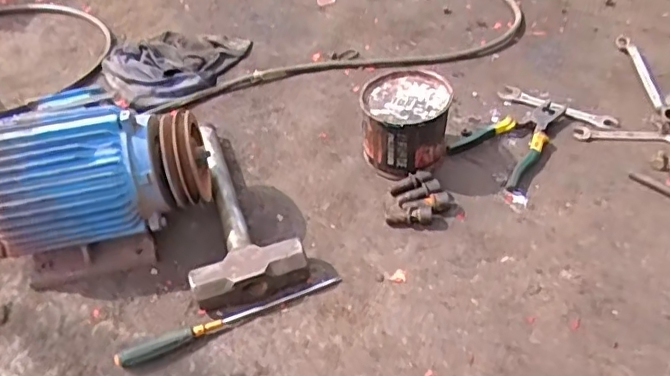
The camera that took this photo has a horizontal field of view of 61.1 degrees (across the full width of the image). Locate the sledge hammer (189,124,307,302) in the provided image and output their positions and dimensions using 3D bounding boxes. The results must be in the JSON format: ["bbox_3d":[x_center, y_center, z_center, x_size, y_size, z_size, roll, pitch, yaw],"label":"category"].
[{"bbox_3d":[-0.143,0.015,0.768,0.135,0.048,0.315,-16,47,-10],"label":"sledge hammer"}]

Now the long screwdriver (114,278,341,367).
[{"bbox_3d":[-0.119,0.149,0.656,0.260,0.019,0.019,-20,48,-14],"label":"long screwdriver"}]

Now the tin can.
[{"bbox_3d":[0.097,-0.091,0.795,0.115,0.102,0.122,-3,46,3],"label":"tin can"}]

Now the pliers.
[{"bbox_3d":[0.246,-0.074,0.825,0.113,0.026,0.187,26,54,26],"label":"pliers"}]

